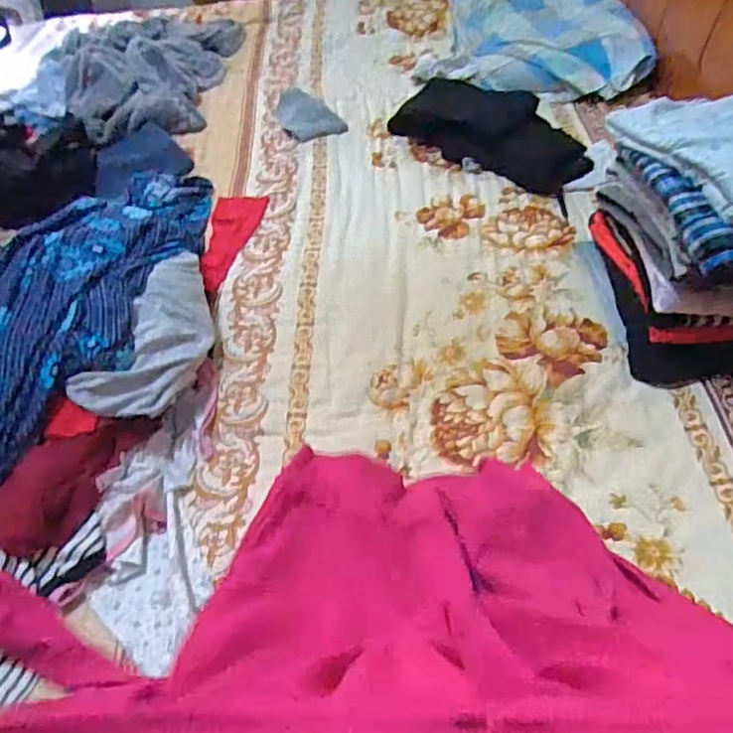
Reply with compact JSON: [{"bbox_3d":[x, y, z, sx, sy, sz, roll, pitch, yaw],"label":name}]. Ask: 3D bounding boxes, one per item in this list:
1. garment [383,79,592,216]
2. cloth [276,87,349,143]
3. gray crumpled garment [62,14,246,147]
[{"bbox_3d":[0.232,-0.421,1.114,0.393,0.044,0.222,30,58,27],"label":"garment"},{"bbox_3d":[-0.107,-0.467,1.162,0.123,0.064,0.072,21,54,21],"label":"cloth"},{"bbox_3d":[-0.446,-0.647,1.322,0.379,0.085,0.507,-12,49,-5],"label":"gray crumpled garment"}]

